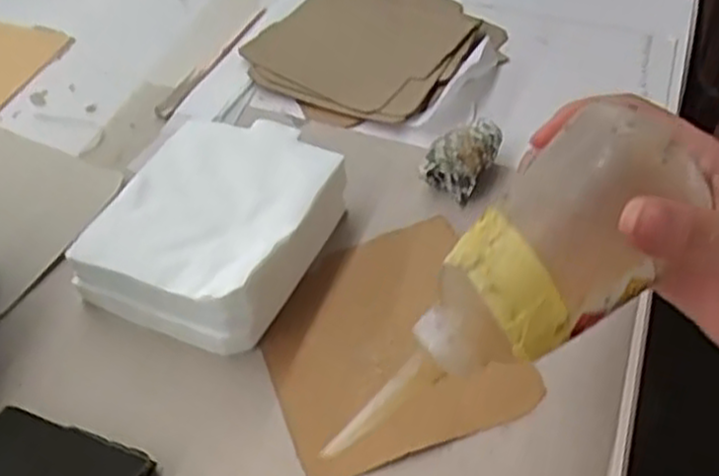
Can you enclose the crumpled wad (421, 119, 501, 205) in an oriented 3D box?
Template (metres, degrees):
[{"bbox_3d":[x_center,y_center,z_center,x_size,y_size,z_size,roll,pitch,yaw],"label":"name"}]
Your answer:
[{"bbox_3d":[0.063,-0.050,0.481,0.034,0.031,0.046,29,55,24],"label":"crumpled wad"}]

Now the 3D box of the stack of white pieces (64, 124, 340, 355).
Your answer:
[{"bbox_3d":[-0.077,-0.007,0.440,0.114,0.043,0.134,17,51,16],"label":"stack of white pieces"}]

